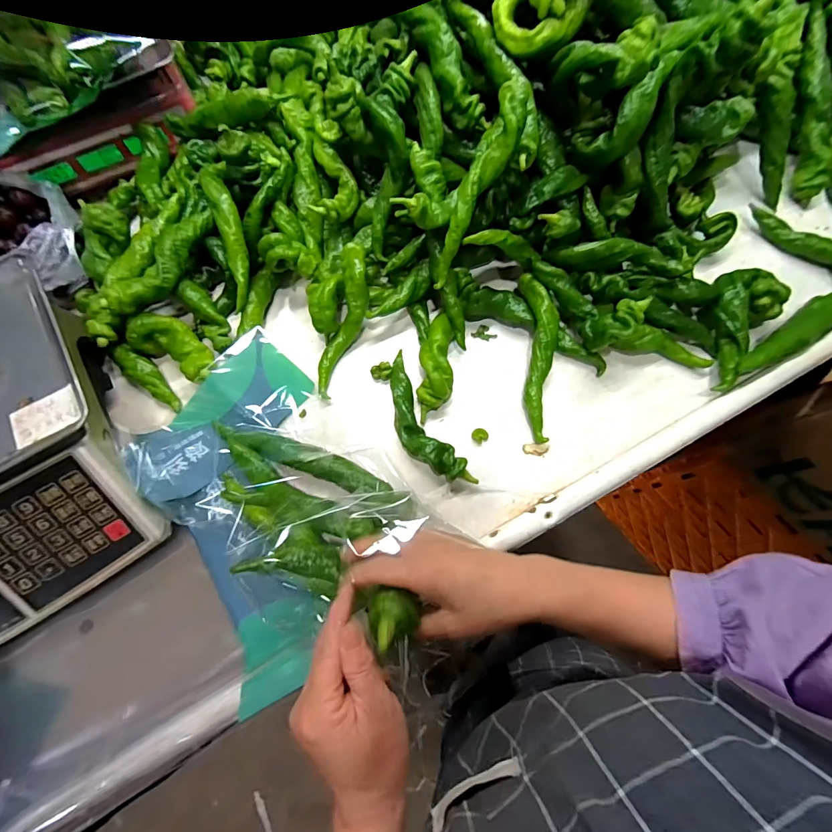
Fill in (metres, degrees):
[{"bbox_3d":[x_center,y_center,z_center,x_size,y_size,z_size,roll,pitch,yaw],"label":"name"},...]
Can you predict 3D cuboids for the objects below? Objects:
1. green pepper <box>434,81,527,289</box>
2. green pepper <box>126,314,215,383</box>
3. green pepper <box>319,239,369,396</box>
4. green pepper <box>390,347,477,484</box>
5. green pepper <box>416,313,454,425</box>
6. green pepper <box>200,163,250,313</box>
[{"bbox_3d":[0.063,-0.238,0.426,0.041,0.042,0.197,27,105,7],"label":"green pepper"},{"bbox_3d":[-0.286,-0.085,0.471,0.104,0.031,0.052,26,73,10],"label":"green pepper"},{"bbox_3d":[-0.087,-0.113,0.479,0.044,0.028,0.180,18,97,5],"label":"green pepper"},{"bbox_3d":[0.001,0.006,0.449,0.050,0.029,0.173,-28,73,-8],"label":"green pepper"},{"bbox_3d":[0.024,-0.060,0.466,0.040,0.043,0.126,3,70,2],"label":"green pepper"},{"bbox_3d":[-0.224,-0.218,0.479,0.030,0.028,0.169,-12,99,-4],"label":"green pepper"}]

